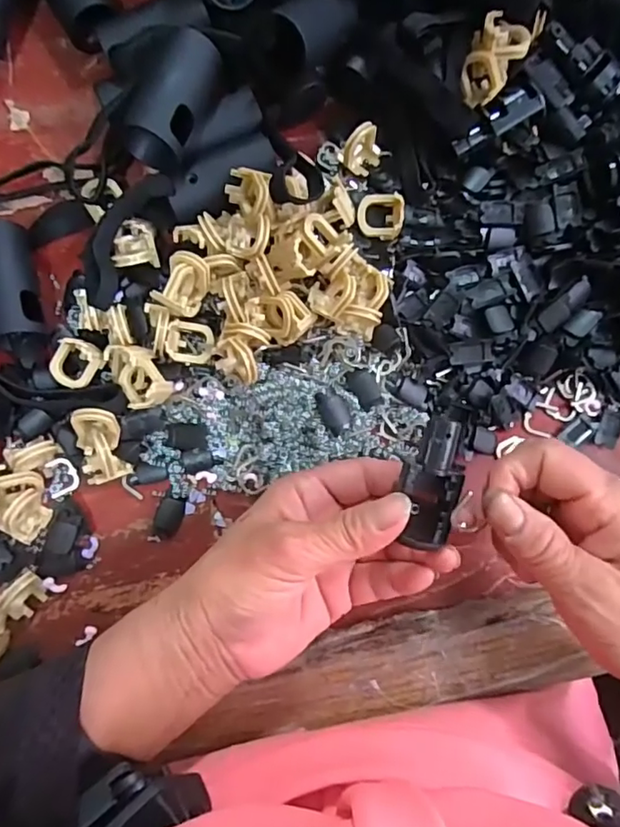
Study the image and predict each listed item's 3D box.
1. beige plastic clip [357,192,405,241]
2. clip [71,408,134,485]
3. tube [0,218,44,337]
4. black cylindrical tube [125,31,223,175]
[{"bbox_3d":[0.038,-0.107,0.294,0.025,0.017,0.020,5,84,-2],"label":"beige plastic clip"},{"bbox_3d":[-0.108,0.017,0.283,0.023,0.022,0.037,-16,85,-4],"label":"clip"},{"bbox_3d":[-0.159,-0.070,0.288,0.027,0.030,0.065,-14,85,-4],"label":"tube"},{"bbox_3d":[-0.066,-0.152,0.273,0.026,0.033,0.069,20,84,0],"label":"black cylindrical tube"}]

